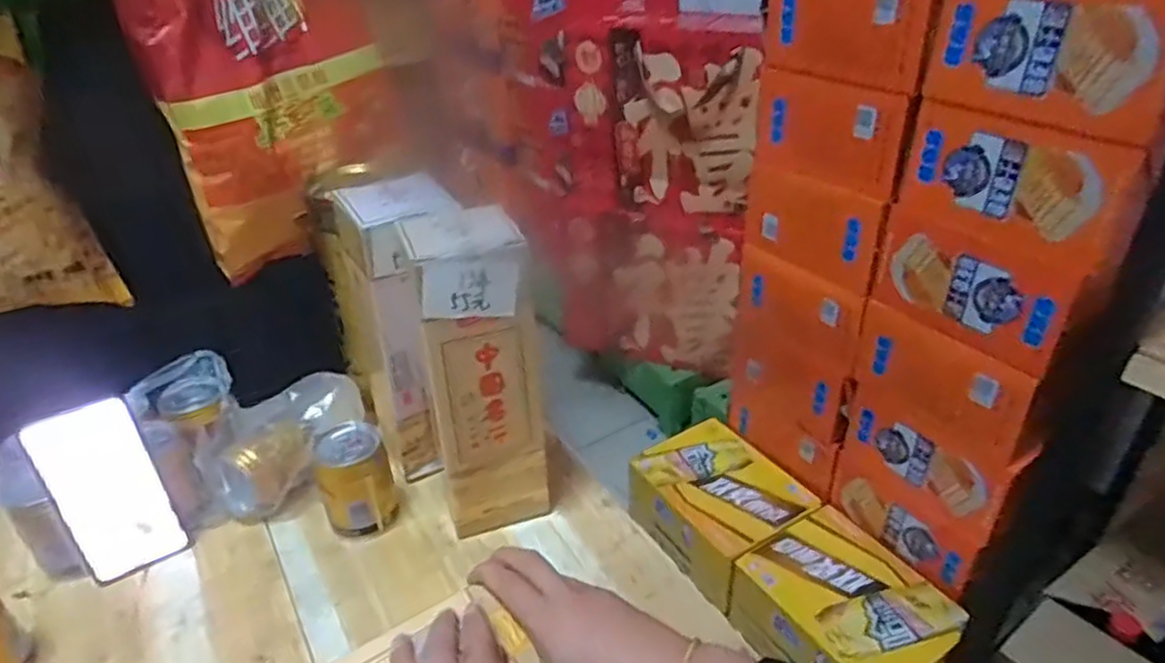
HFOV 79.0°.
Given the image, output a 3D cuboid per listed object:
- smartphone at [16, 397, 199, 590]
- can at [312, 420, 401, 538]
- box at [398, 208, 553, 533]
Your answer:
[{"bbox_3d":[-0.402,0.136,0.604,0.077,0.160,0.010,-25,28,-34],"label":"smartphone"},{"bbox_3d":[-0.208,0.139,0.654,0.064,0.091,0.066,-15,34,-19],"label":"can"},{"bbox_3d":[-0.091,0.037,0.619,0.089,0.271,0.093,-14,34,-18],"label":"box"}]

